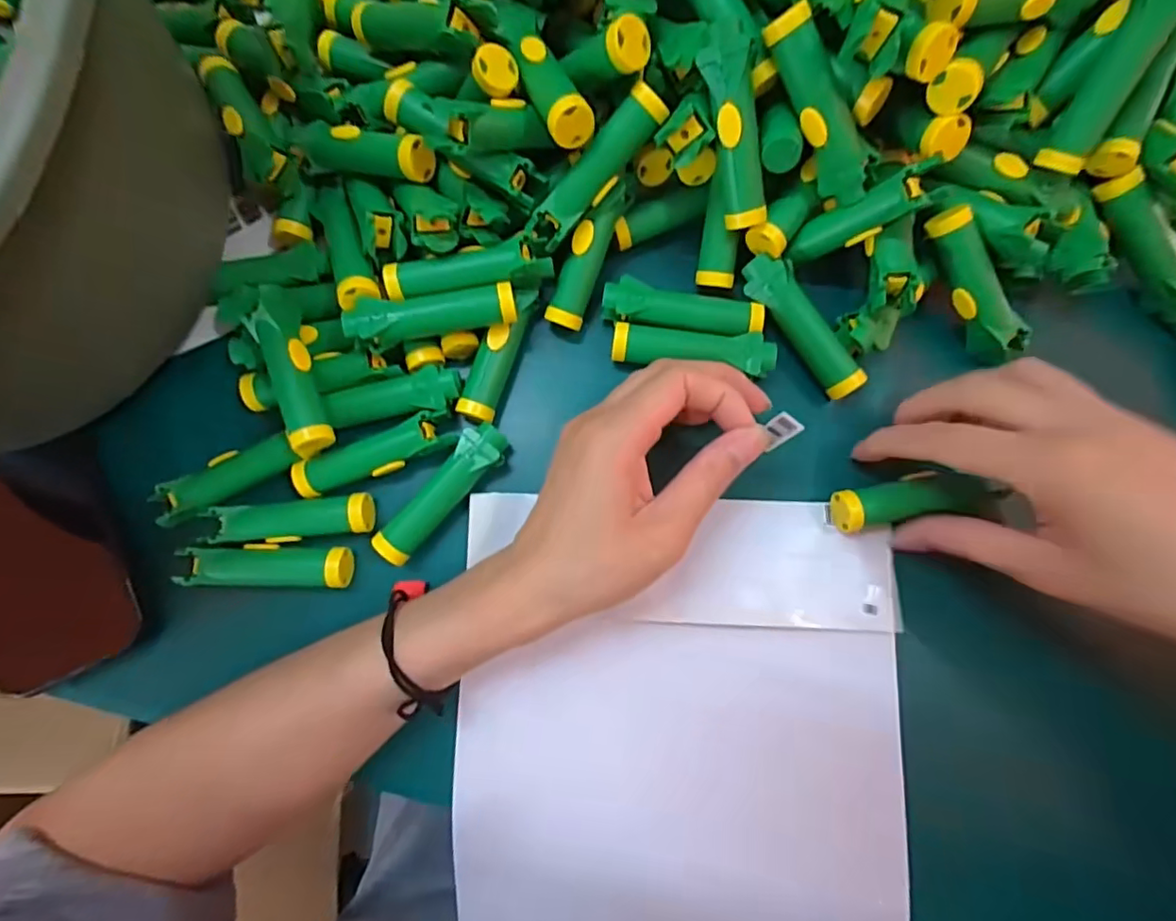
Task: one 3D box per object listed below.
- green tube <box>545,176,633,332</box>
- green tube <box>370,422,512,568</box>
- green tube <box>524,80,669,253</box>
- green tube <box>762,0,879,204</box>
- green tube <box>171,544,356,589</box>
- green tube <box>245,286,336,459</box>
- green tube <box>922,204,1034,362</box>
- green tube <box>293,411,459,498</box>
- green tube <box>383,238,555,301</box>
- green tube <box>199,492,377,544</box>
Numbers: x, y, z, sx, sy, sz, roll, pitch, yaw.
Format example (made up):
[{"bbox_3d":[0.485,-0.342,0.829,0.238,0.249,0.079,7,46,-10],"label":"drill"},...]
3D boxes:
[{"bbox_3d":[0.001,-0.103,0.287,0.018,0.018,0.073,27,105,6],"label":"green tube"},{"bbox_3d":[-0.072,0.017,0.282,0.021,0.019,0.080,40,84,8],"label":"green tube"},{"bbox_3d":[0.003,-0.135,0.265,0.080,0.017,0.019,-44,81,20],"label":"green tube"},{"bbox_3d":[0.103,-0.153,0.246,0.021,0.015,0.079,-39,113,-5],"label":"green tube"},{"bbox_3d":[-0.157,0.052,0.277,0.075,0.019,0.020,1,80,2],"label":"green tube"},{"bbox_3d":[-0.144,-0.043,0.276,0.021,0.020,0.081,-18,80,-1],"label":"green tube"},{"bbox_3d":[0.189,-0.085,0.281,0.021,0.022,0.080,-34,104,-4],"label":"green tube"},{"bbox_3d":[-0.107,-0.004,0.286,0.079,0.021,0.023,-18,80,-1],"label":"green tube"},{"bbox_3d":[-0.058,-0.092,0.281,0.078,0.021,0.020,-8,80,1],"label":"green tube"},{"bbox_3d":[-0.145,0.030,0.281,0.071,0.022,0.019,-7,80,1],"label":"green tube"}]

